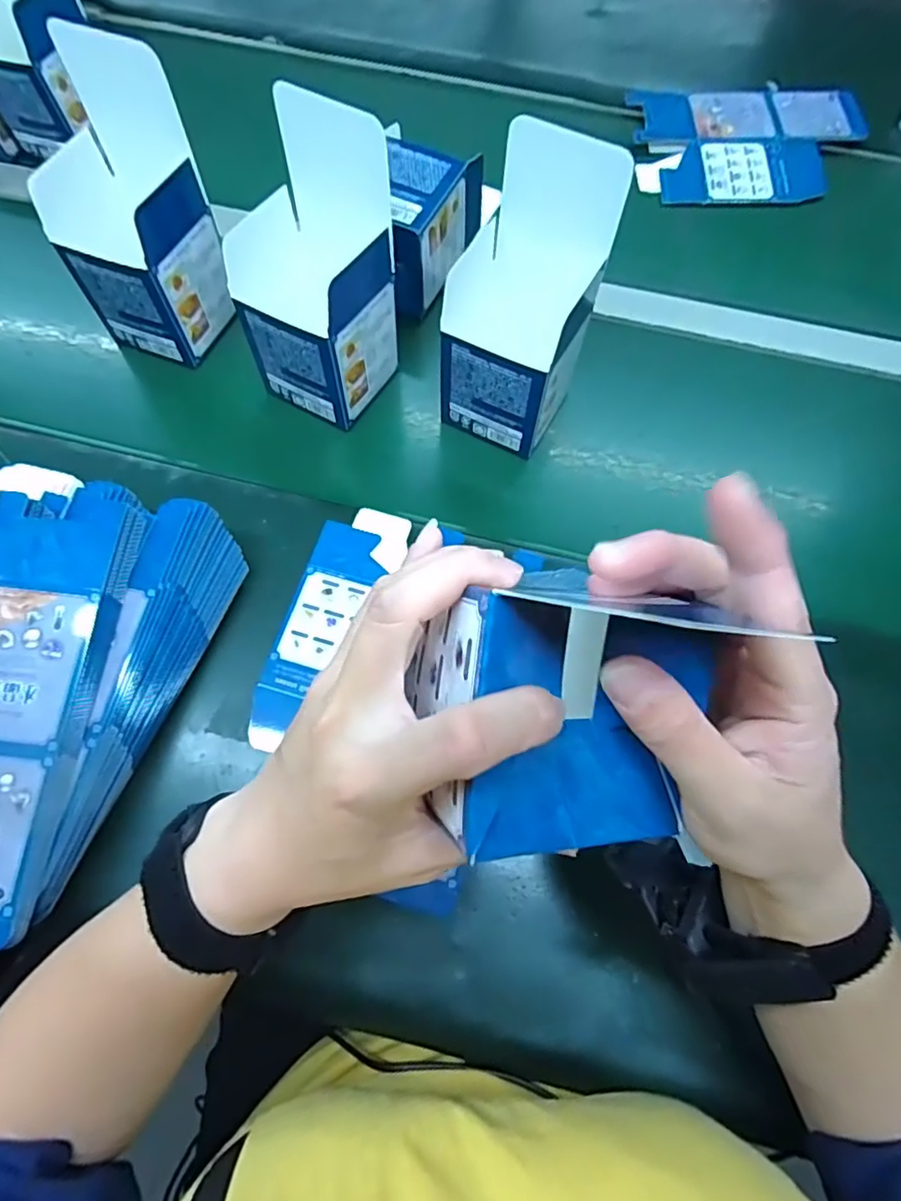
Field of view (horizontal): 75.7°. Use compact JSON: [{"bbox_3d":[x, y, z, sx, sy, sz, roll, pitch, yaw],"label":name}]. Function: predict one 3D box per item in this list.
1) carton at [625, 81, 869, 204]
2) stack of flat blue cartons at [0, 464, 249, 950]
[{"bbox_3d":[0.307,-0.477,0.597,0.229,0.021,0.156,-3,70,-3],"label":"carton"},{"bbox_3d":[-0.274,0.038,0.349,0.196,0.060,0.267,19,70,5],"label":"stack of flat blue cartons"}]

